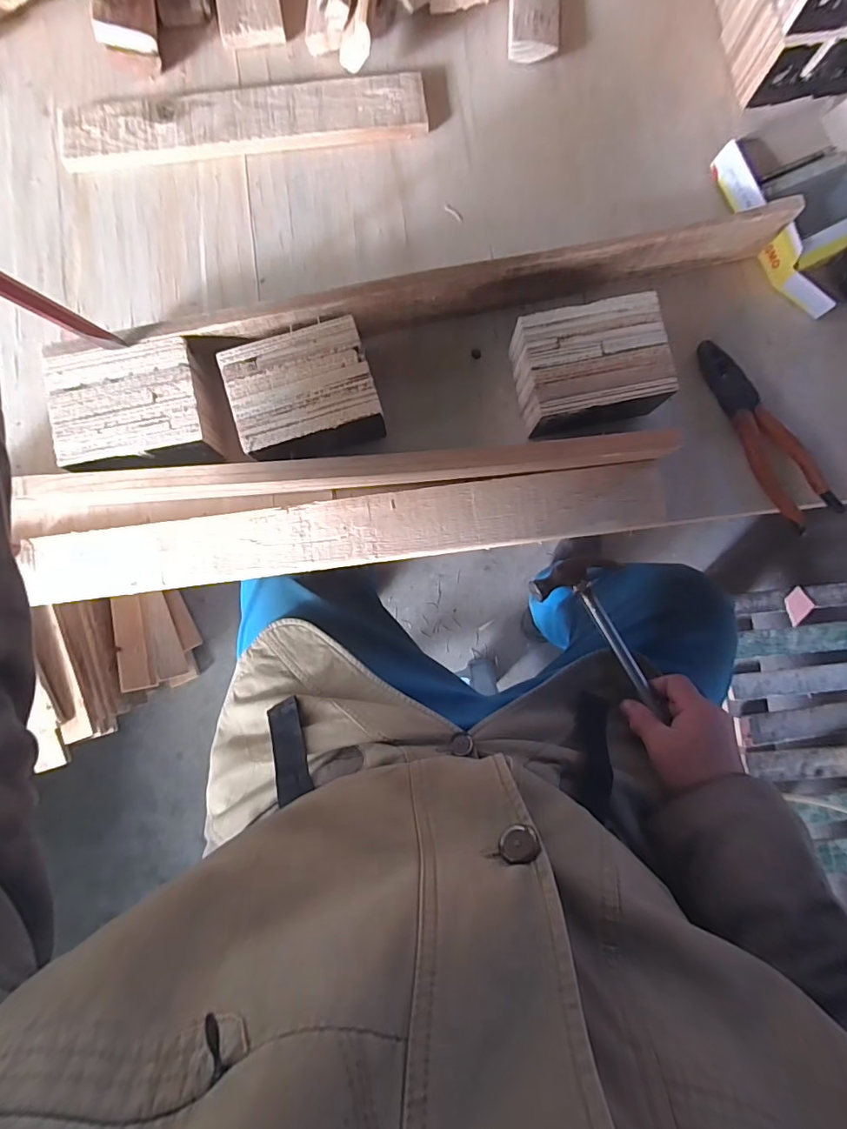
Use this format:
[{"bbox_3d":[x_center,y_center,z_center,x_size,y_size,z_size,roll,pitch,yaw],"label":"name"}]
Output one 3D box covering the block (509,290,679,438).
[{"bbox_3d":[0.147,-0.170,0.450,0.122,0.061,0.104,-14,85,-3],"label":"block"}]

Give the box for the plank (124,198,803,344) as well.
[{"bbox_3d":[0.046,-0.249,0.456,0.572,0.068,0.017,-12,85,-3],"label":"plank"}]

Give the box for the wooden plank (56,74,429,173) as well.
[{"bbox_3d":[-0.178,-0.443,0.498,0.355,0.016,0.062,-7,85,-2],"label":"wooden plank"}]

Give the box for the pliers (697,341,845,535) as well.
[{"bbox_3d":[0.318,-0.124,0.474,0.047,0.018,0.195,-30,86,-4],"label":"pliers"}]

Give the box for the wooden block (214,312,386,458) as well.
[{"bbox_3d":[-0.103,-0.146,0.447,0.117,0.065,0.102,-17,85,-3],"label":"wooden block"}]

